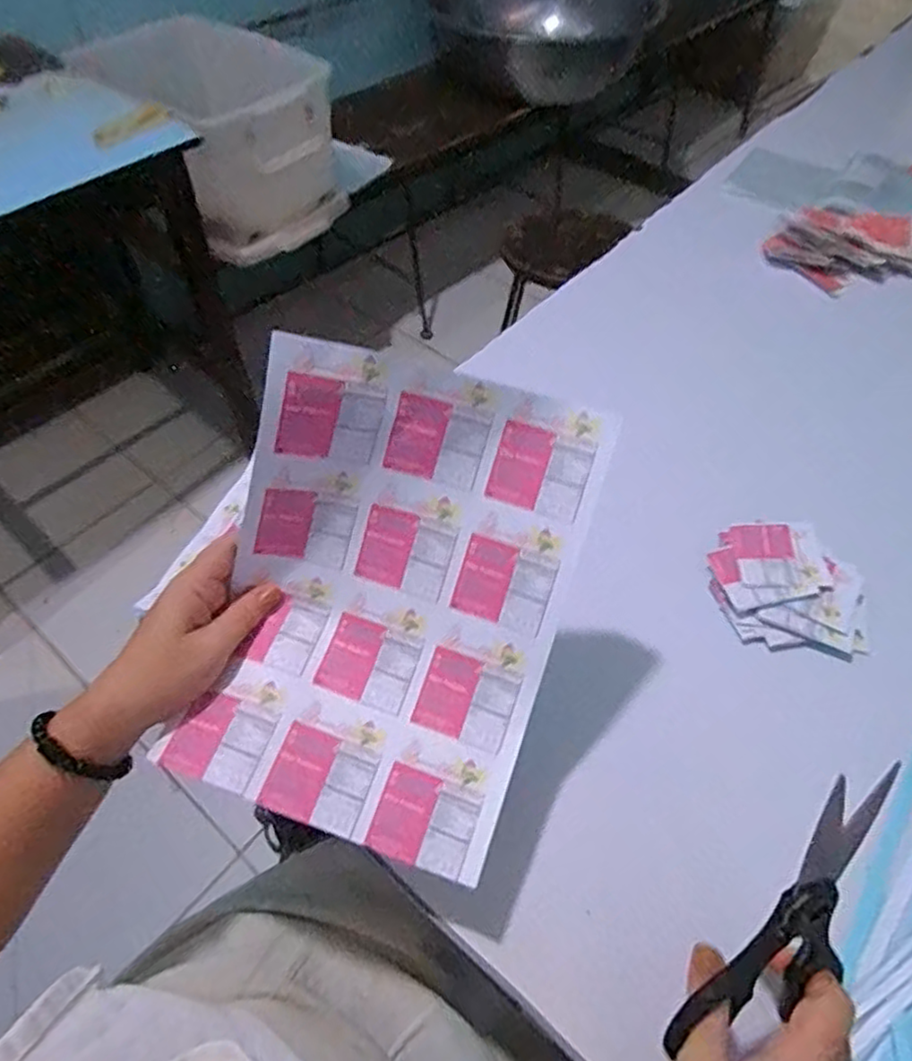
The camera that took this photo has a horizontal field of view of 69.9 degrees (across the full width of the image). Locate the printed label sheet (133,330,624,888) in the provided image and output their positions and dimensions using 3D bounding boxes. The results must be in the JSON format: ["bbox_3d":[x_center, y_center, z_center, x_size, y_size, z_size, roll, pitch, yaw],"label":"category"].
[{"bbox_3d":[-0.040,0.037,0.393,0.204,0.074,0.274,20,90,-3],"label":"printed label sheet"}]

